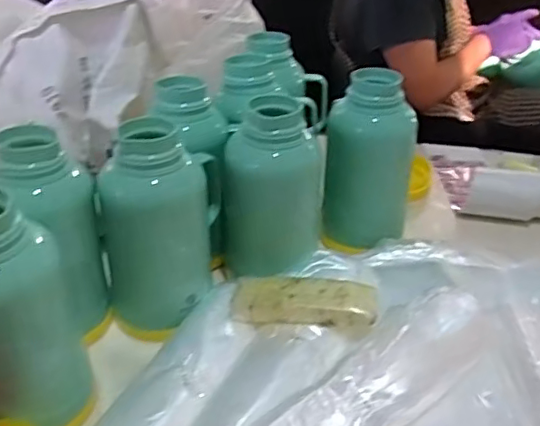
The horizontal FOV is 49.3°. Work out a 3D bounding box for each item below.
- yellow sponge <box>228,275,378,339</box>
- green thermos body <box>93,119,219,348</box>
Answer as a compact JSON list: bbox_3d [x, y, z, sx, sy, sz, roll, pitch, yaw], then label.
[{"bbox_3d":[0.042,0.107,0.714,0.177,0.033,0.063,6,33,8],"label":"yellow sponge"},{"bbox_3d":[-0.134,0.006,0.743,0.117,0.245,0.142,4,33,5],"label":"green thermos body"}]

